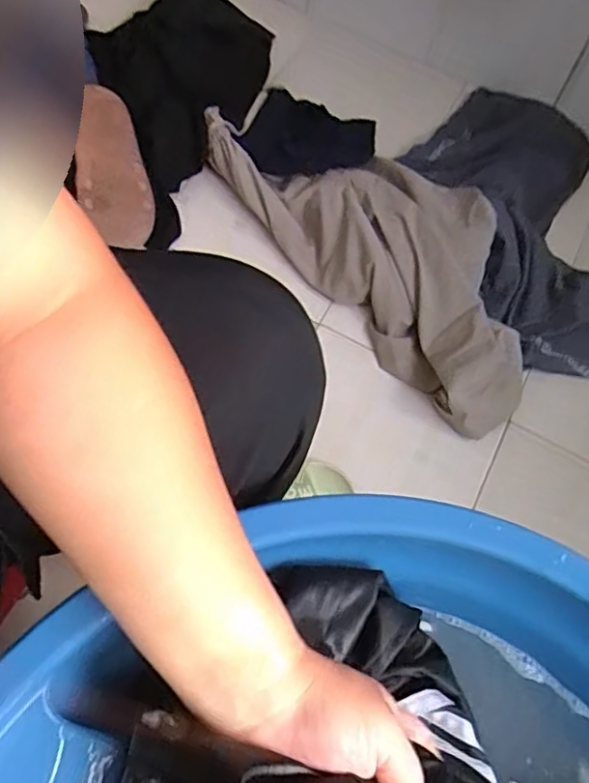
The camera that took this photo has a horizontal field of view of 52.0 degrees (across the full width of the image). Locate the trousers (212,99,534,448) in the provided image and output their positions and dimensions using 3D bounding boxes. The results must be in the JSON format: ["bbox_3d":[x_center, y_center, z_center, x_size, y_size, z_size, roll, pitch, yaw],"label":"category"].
[{"bbox_3d":[0.133,-0.229,0.868,0.251,0.077,0.605,-33,71,-17],"label":"trousers"}]

